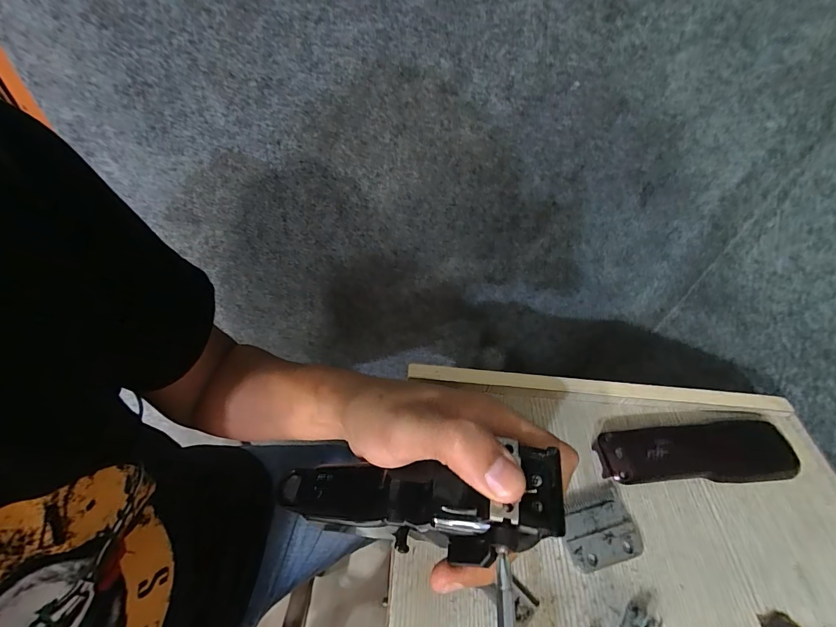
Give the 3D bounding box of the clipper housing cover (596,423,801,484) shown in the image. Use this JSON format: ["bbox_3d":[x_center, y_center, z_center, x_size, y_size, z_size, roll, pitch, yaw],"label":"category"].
[{"bbox_3d":[0.196,0.096,0.257,0.141,0.015,0.038,-2,49,-7],"label":"clipper housing cover"}]

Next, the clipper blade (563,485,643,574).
[{"bbox_3d":[0.110,0.132,0.227,0.048,0.006,0.036,-10,51,-14],"label":"clipper blade"}]

